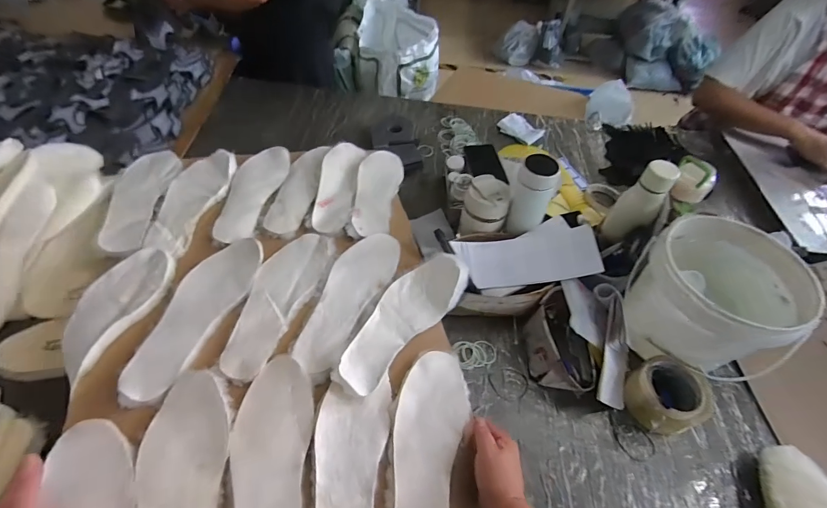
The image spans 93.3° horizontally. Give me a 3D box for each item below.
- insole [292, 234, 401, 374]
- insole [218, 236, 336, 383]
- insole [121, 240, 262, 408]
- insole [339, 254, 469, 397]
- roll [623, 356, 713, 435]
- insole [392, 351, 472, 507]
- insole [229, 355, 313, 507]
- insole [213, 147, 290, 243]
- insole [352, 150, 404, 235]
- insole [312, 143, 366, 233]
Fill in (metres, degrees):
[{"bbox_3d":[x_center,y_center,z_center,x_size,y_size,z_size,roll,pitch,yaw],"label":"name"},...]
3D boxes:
[{"bbox_3d":[-0.104,0.061,0.633,0.093,0.007,0.272,19,53,11],"label":"insole"},{"bbox_3d":[-0.208,0.064,0.613,0.098,0.012,0.273,10,52,4],"label":"insole"},{"bbox_3d":[-0.322,0.080,0.572,0.091,0.029,0.272,17,53,9],"label":"insole"},{"bbox_3d":[-0.019,0.092,0.597,0.092,0.036,0.256,34,57,21],"label":"insole"},{"bbox_3d":[0.388,0.221,0.602,0.109,0.074,0.105,-21,56,-19],"label":"roll"},{"bbox_3d":[0.019,0.260,0.496,0.095,0.019,0.272,7,52,2],"label":"insole"},{"bbox_3d":[-0.170,0.261,0.460,0.091,0.018,0.274,-4,52,-7],"label":"insole"},{"bbox_3d":[-0.319,-0.126,0.768,0.093,0.012,0.267,9,52,3],"label":"insole"},{"bbox_3d":[-0.074,-0.133,0.808,0.091,0.022,0.260,4,52,-1],"label":"insole"},{"bbox_3d":[-0.155,-0.147,0.801,0.079,0.006,0.264,4,52,-1],"label":"insole"}]

